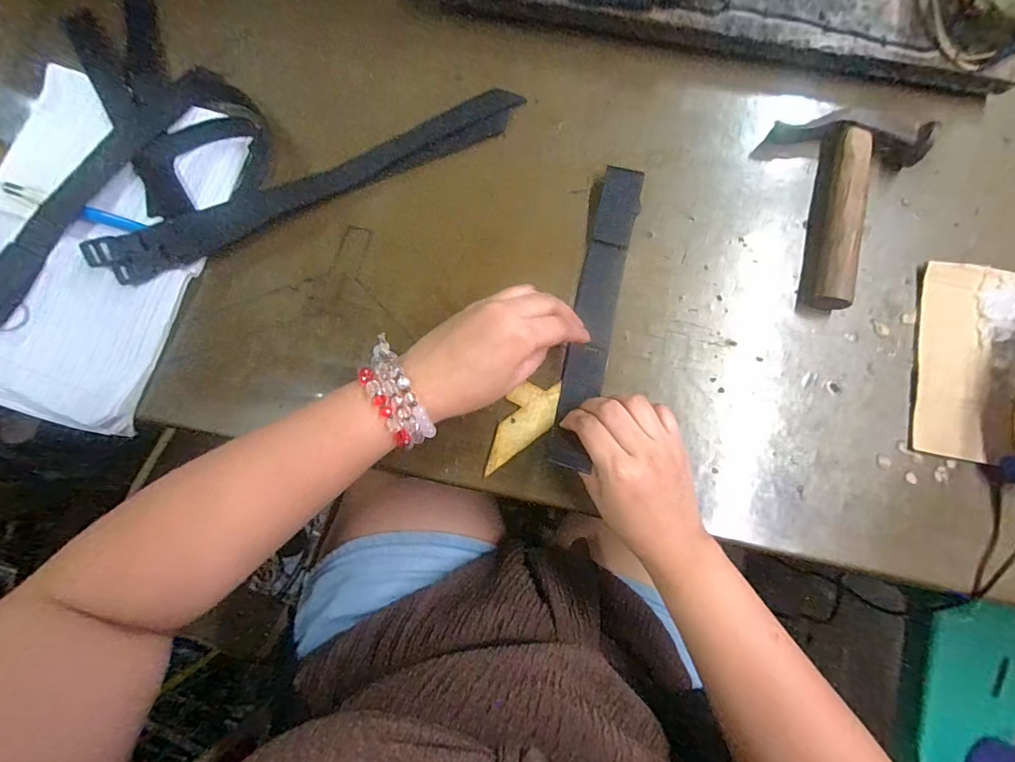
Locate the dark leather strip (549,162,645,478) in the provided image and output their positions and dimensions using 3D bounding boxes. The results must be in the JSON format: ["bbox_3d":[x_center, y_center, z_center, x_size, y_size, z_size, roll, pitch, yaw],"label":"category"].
[{"bbox_3d":[0.073,-0.056,0.367,0.034,0.011,0.251,13,80,5],"label":"dark leather strip"}]

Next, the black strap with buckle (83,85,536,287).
[{"bbox_3d":[-0.166,-0.173,0.391,0.371,0.017,0.046,-25,79,-5],"label":"black strap with buckle"}]

